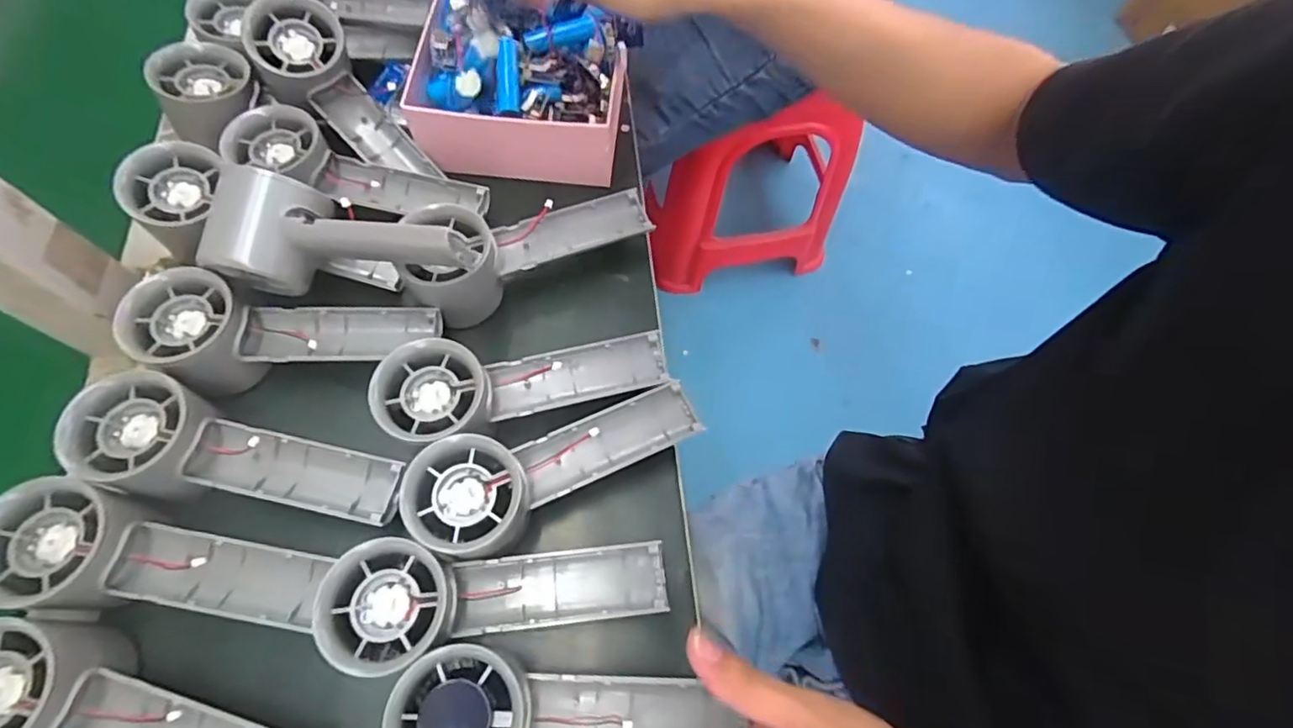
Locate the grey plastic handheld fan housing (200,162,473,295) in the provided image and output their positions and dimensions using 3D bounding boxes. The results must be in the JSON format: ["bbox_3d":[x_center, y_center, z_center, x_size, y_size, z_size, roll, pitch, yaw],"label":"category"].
[{"bbox_3d":[-0.163,-0.065,0.337,0.142,0.068,0.056,4,66,0],"label":"grey plastic handheld fan housing"}]

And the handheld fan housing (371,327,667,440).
[{"bbox_3d":[-0.067,0.012,0.342,0.157,0.030,0.053,-7,65,-20],"label":"handheld fan housing"}]

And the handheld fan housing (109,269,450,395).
[{"bbox_3d":[-0.207,-0.014,0.359,0.157,0.049,0.057,1,65,-16],"label":"handheld fan housing"}]

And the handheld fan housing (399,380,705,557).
[{"bbox_3d":[-0.046,0.054,0.325,0.157,0.031,0.058,-19,67,-25],"label":"handheld fan housing"}]

